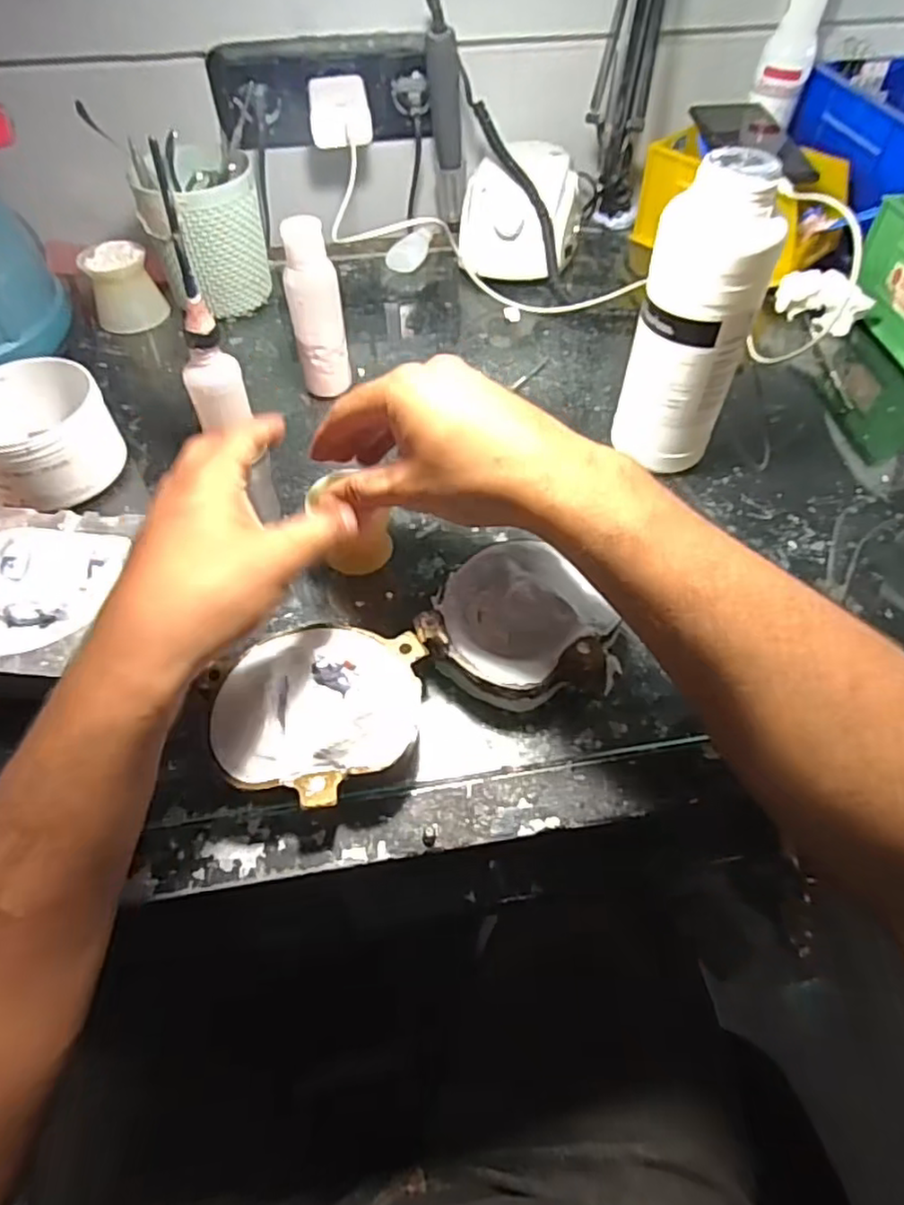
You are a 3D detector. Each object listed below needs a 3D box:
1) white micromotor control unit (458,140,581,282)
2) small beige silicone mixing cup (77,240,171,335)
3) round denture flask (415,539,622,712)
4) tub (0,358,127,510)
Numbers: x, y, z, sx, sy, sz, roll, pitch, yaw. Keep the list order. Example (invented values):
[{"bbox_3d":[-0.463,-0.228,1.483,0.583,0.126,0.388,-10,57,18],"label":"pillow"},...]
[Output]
[{"bbox_3d":[0.068,-0.373,0.634,0.107,0.071,0.129,14,54,10],"label":"white micromotor control unit"},{"bbox_3d":[-0.290,-0.276,0.588,0.056,0.058,0.052,0,53,0],"label":"small beige silicone mixing cup"},{"bbox_3d":[0.035,0.014,0.381,0.099,0.040,0.095,0,53,0],"label":"round denture flask"},{"bbox_3d":[-0.278,-0.115,0.454,0.087,0.055,0.097,-32,59,-21],"label":"tub"}]

